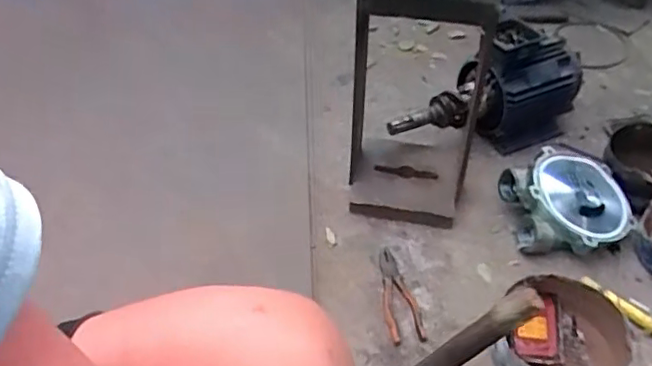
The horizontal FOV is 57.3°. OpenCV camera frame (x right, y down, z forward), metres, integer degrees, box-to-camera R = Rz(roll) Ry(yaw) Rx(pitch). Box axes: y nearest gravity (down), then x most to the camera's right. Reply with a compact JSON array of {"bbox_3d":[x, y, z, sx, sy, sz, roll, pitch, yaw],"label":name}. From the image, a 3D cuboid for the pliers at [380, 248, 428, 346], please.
[{"bbox_3d":[0.122,0.187,1.015,0.058,0.013,0.185,-4,43,-6],"label":"pliers"}]

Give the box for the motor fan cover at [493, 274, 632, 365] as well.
[{"bbox_3d":[0.365,0.249,0.911,0.169,0.089,0.199,24,48,22],"label":"motor fan cover"}]

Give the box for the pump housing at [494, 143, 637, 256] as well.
[{"bbox_3d":[0.448,0.040,1.109,0.223,0.118,0.199,-13,45,-16],"label":"pump housing"}]

